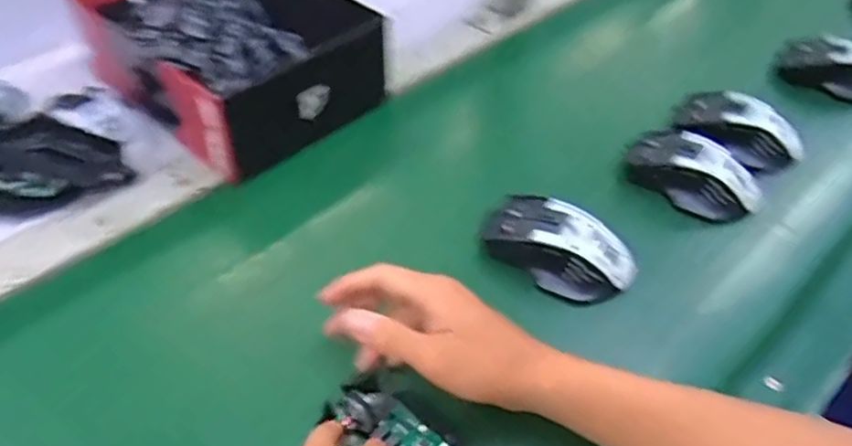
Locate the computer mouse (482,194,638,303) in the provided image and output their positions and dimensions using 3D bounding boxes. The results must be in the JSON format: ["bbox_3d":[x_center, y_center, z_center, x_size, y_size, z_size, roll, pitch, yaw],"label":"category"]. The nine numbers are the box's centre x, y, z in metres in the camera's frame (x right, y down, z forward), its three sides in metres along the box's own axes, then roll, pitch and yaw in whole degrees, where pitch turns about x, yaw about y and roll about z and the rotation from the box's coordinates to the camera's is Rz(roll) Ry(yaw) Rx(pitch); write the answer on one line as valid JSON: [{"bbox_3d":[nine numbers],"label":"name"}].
[{"bbox_3d":[0.101,0.017,0.527,0.117,0.039,0.062,25,49,19],"label":"computer mouse"}]

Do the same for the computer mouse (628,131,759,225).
[{"bbox_3d":[0.229,-0.044,0.593,0.117,0.040,0.065,28,51,22],"label":"computer mouse"}]

